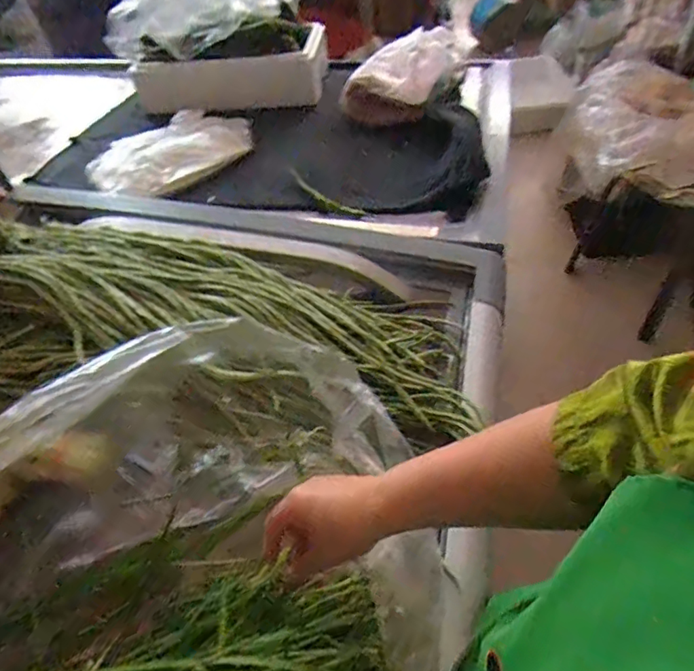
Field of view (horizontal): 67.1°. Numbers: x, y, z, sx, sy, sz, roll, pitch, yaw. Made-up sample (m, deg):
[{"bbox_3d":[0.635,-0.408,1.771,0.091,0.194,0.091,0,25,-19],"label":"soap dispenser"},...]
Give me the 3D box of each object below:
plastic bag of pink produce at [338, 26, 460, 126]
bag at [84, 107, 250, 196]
[{"bbox_3d":[0.113,-0.551,1.090,0.216,0.124,0.267,24,56,24],"label":"plastic bag of pink produce"},{"bbox_3d":[-0.330,-0.355,1.020,0.327,0.071,0.179,-39,57,-24],"label":"bag"}]

